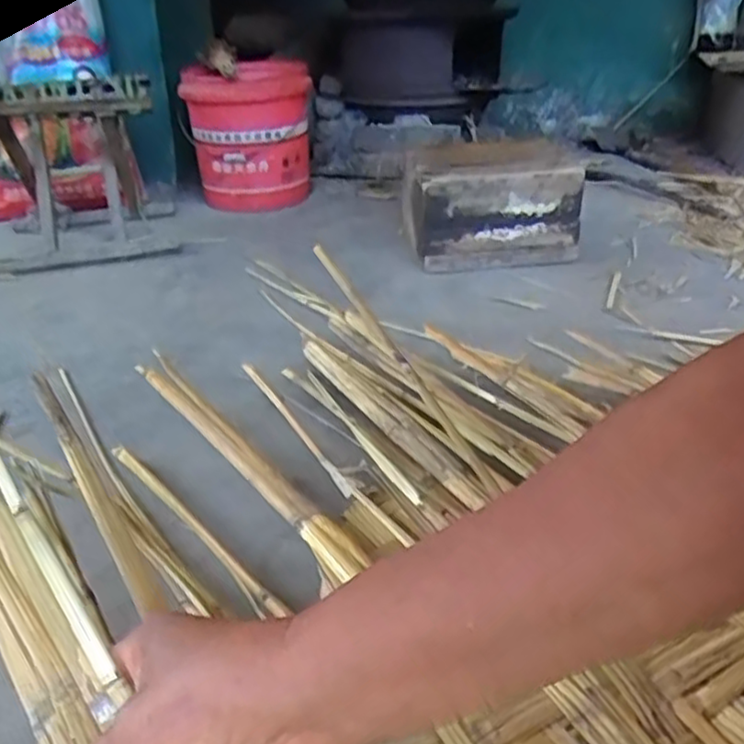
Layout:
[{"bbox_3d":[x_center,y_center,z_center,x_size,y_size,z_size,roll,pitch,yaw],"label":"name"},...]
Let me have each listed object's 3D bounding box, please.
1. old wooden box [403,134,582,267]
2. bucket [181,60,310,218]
[{"bbox_3d":[0.191,-0.278,1.229,0.266,0.169,0.219,-4,27,-2],"label":"old wooden box"},{"bbox_3d":[-0.237,-0.458,1.472,0.221,0.278,0.221,-4,27,-1],"label":"bucket"}]

